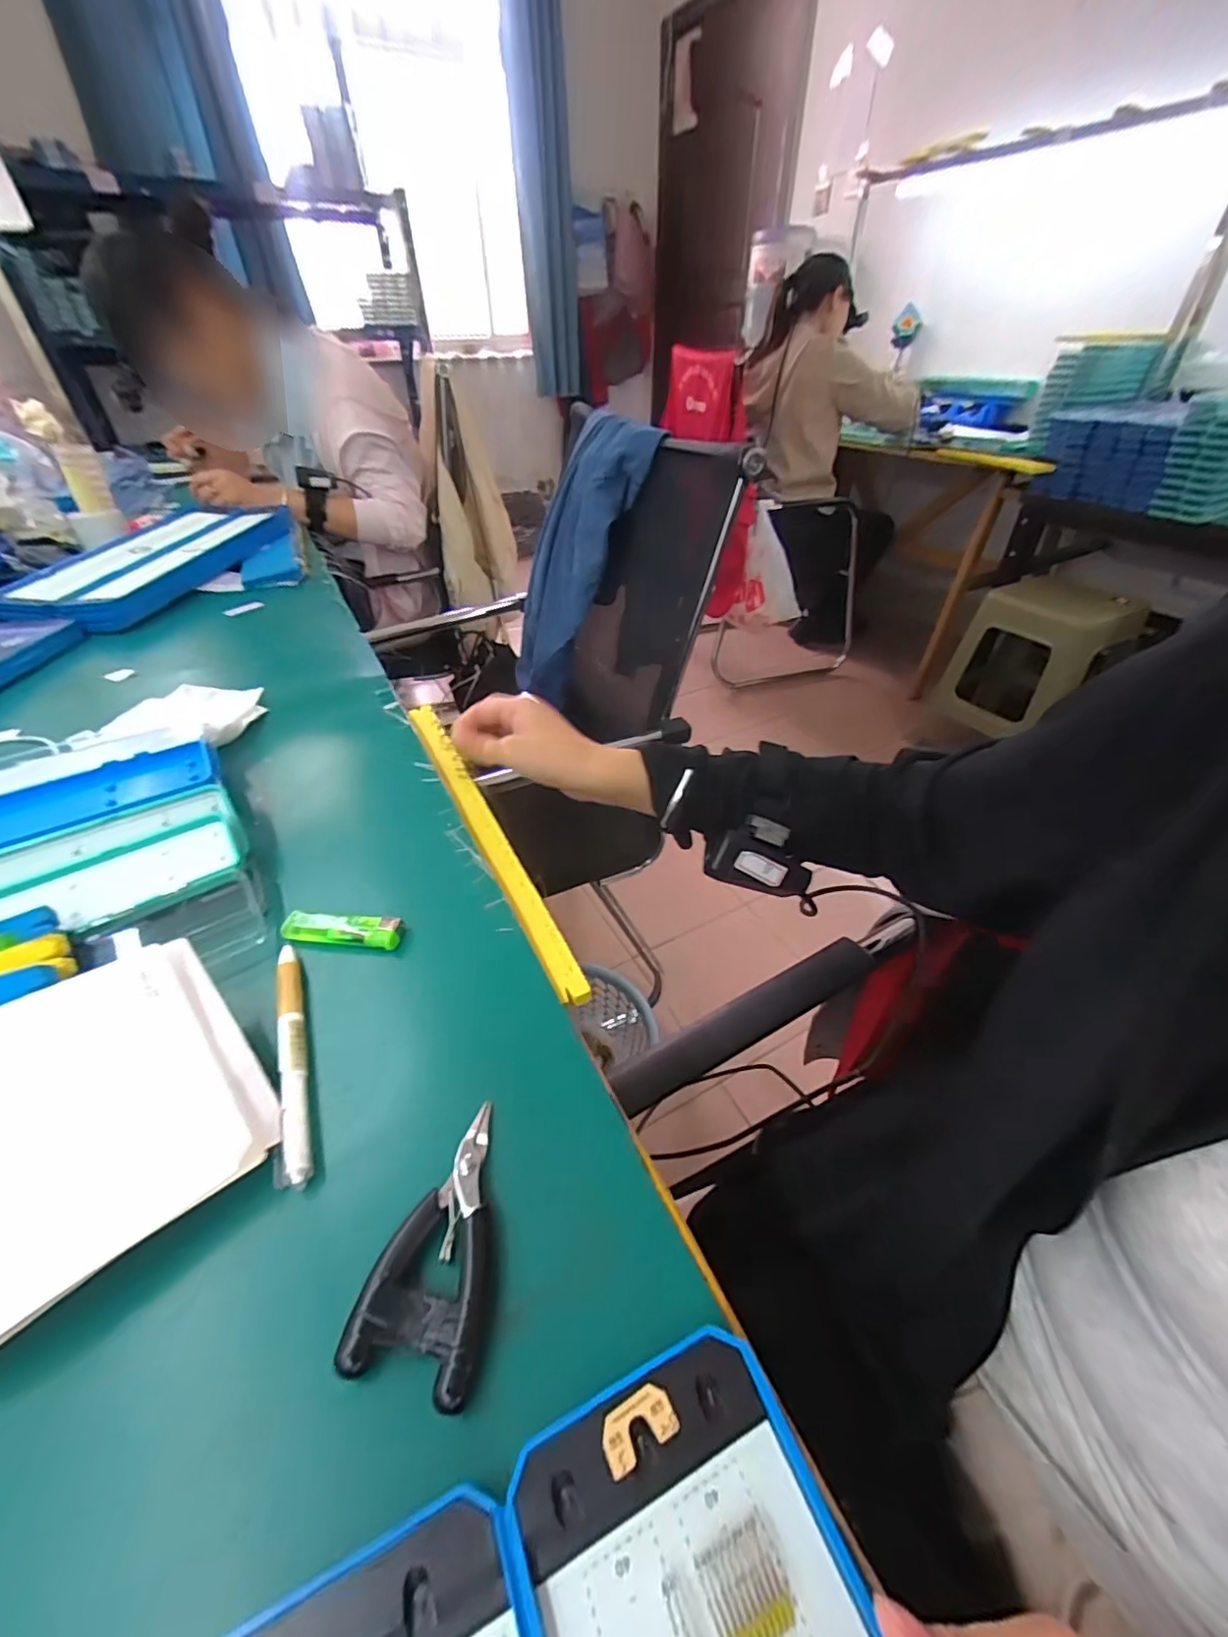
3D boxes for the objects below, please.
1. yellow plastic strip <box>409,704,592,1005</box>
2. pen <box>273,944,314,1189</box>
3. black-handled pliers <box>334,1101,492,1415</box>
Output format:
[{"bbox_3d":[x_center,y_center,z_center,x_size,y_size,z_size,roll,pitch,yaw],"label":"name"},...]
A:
[{"bbox_3d":[-0.104,-0.004,0.436,0.023,0.013,0.360,-16,41,-23],"label":"yellow plastic strip"},{"bbox_3d":[-0.165,0.118,0.298,0.016,0.009,0.135,-16,41,-16],"label":"pen"},{"bbox_3d":[-0.065,0.167,0.234,0.048,0.010,0.093,7,40,11],"label":"black-handled pliers"}]

